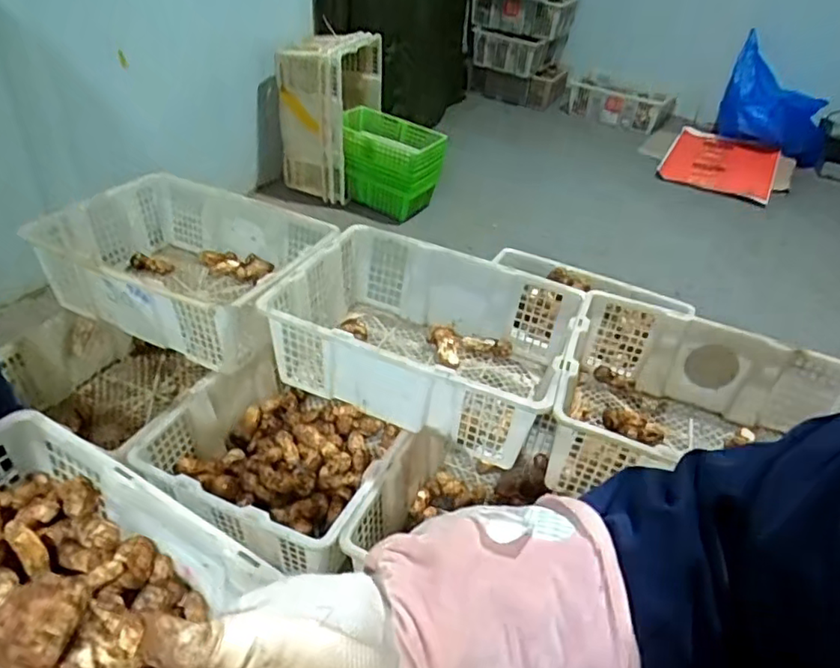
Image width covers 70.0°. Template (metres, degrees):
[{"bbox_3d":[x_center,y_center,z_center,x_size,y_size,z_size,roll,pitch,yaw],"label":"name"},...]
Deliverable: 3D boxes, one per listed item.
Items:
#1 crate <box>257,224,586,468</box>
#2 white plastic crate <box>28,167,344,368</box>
[{"bbox_3d":[0.012,0.008,1.056,0.464,0.189,0.375,14,38,11],"label":"crate"},{"bbox_3d":[-0.464,-0.136,1.190,0.518,0.166,0.362,17,38,15],"label":"white plastic crate"}]

